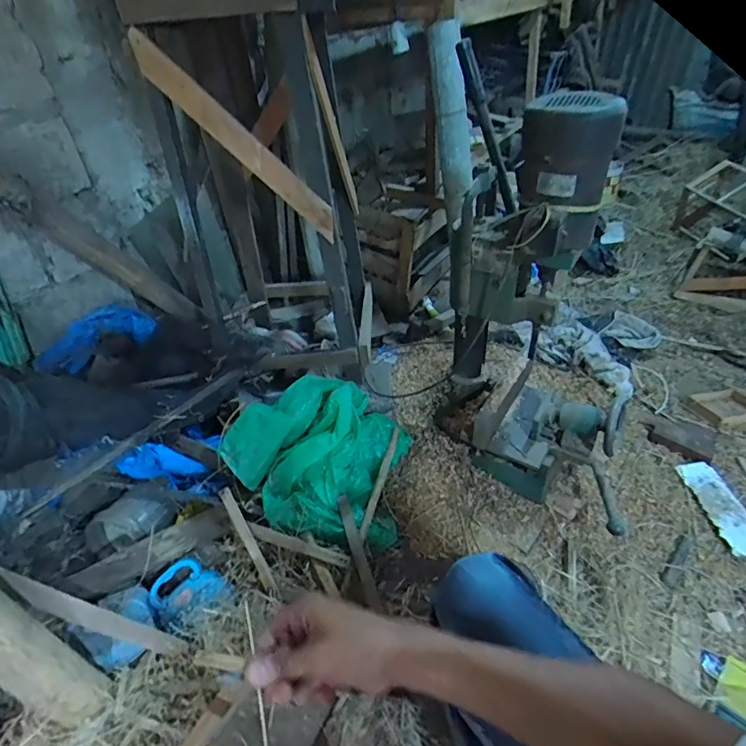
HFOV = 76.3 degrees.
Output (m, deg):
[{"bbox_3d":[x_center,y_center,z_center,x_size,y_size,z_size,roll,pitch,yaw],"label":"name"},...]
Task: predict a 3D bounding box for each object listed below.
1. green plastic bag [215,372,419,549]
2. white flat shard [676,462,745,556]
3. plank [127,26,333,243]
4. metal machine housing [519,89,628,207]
[{"bbox_3d":[-0.109,0.177,1.006,0.342,0.216,0.302,5,41,12],"label":"green plastic bag"},{"bbox_3d":[0.767,0.291,1.035,0.091,0.020,0.224,-5,40,0],"label":"white flat shard"},{"bbox_3d":[-0.258,-0.450,0.930,0.064,0.476,0.017,-36,23,37],"label":"plank"},{"bbox_3d":[0.283,-0.326,0.696,0.120,0.128,0.153,10,42,17],"label":"metal machine housing"}]

